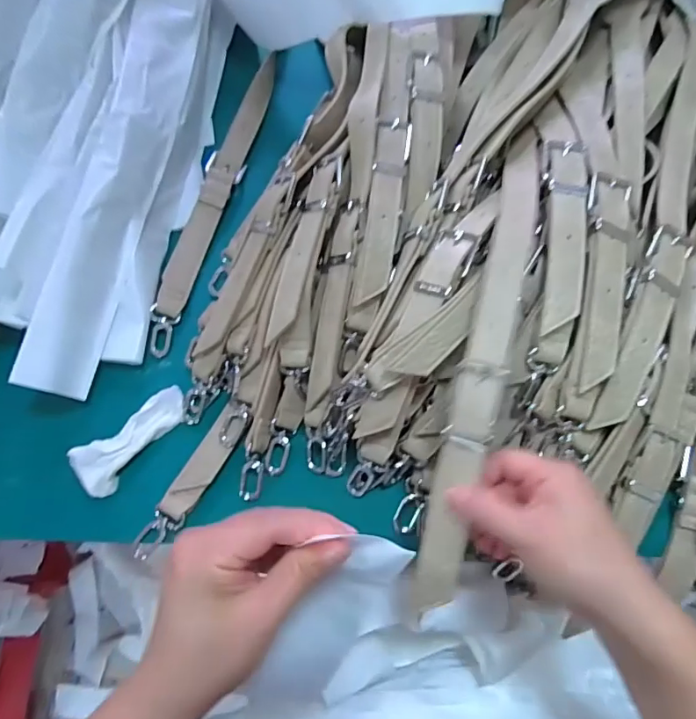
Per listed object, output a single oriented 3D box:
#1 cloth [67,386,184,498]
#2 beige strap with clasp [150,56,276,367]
[{"bbox_3d":[-0.167,0.062,0.396,0.095,0.015,0.039,-39,73,-12],"label":"cloth"},{"bbox_3d":[-0.123,-0.161,0.473,0.036,0.018,0.329,12,71,6],"label":"beige strap with clasp"}]

